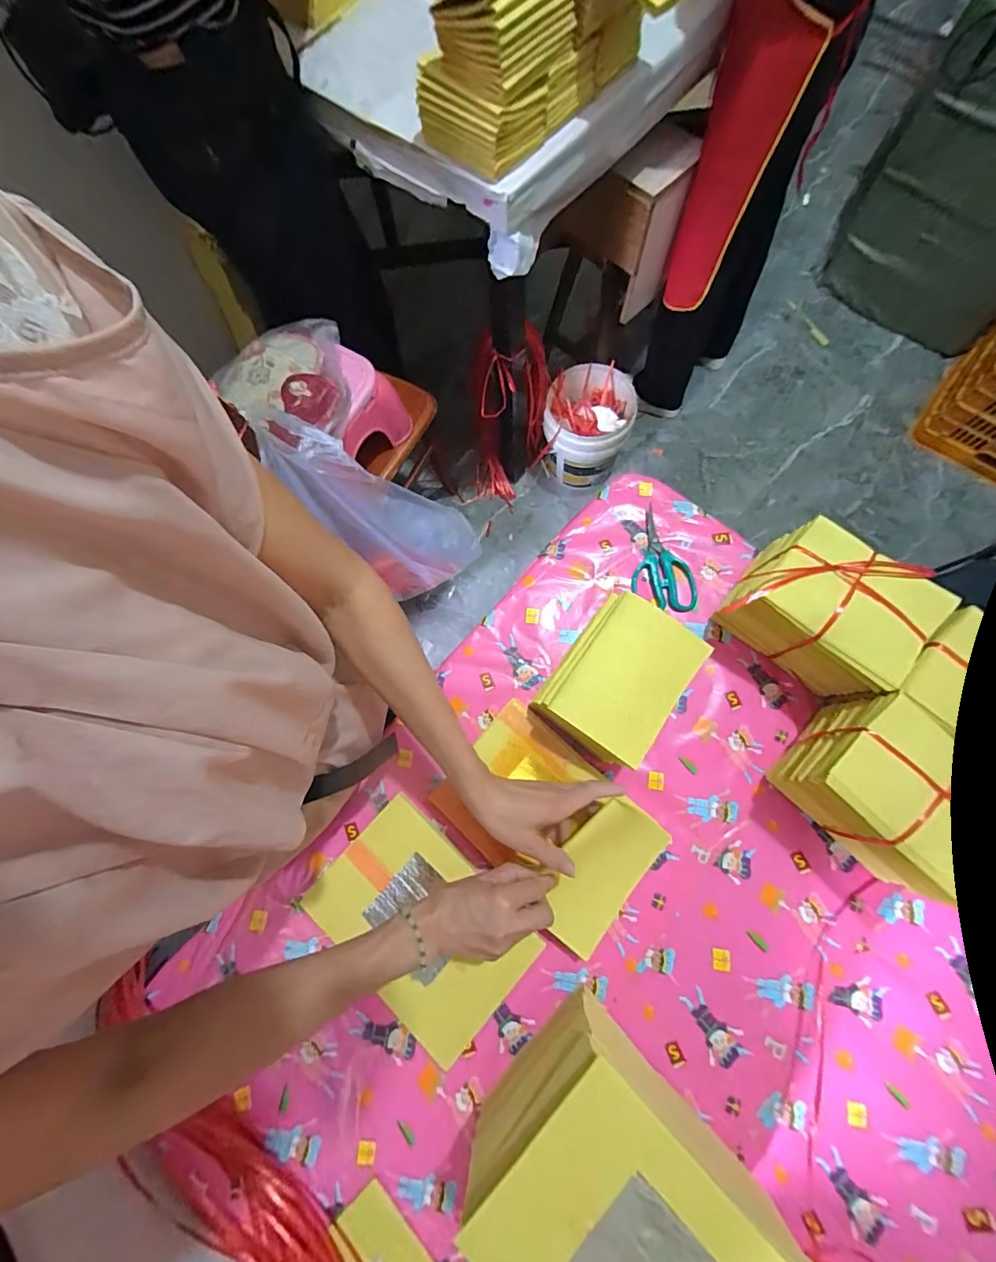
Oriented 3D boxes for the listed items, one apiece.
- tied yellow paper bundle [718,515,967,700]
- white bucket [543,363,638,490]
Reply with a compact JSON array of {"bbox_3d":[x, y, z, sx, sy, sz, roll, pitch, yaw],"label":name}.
[{"bbox_3d":[0.370,-0.022,0.538,0.173,0.124,0.126,34,79,10],"label":"tied yellow paper bundle"},{"bbox_3d":[0.264,-0.603,1.415,0.240,0.298,0.237,-1,76,3],"label":"white bucket"}]

